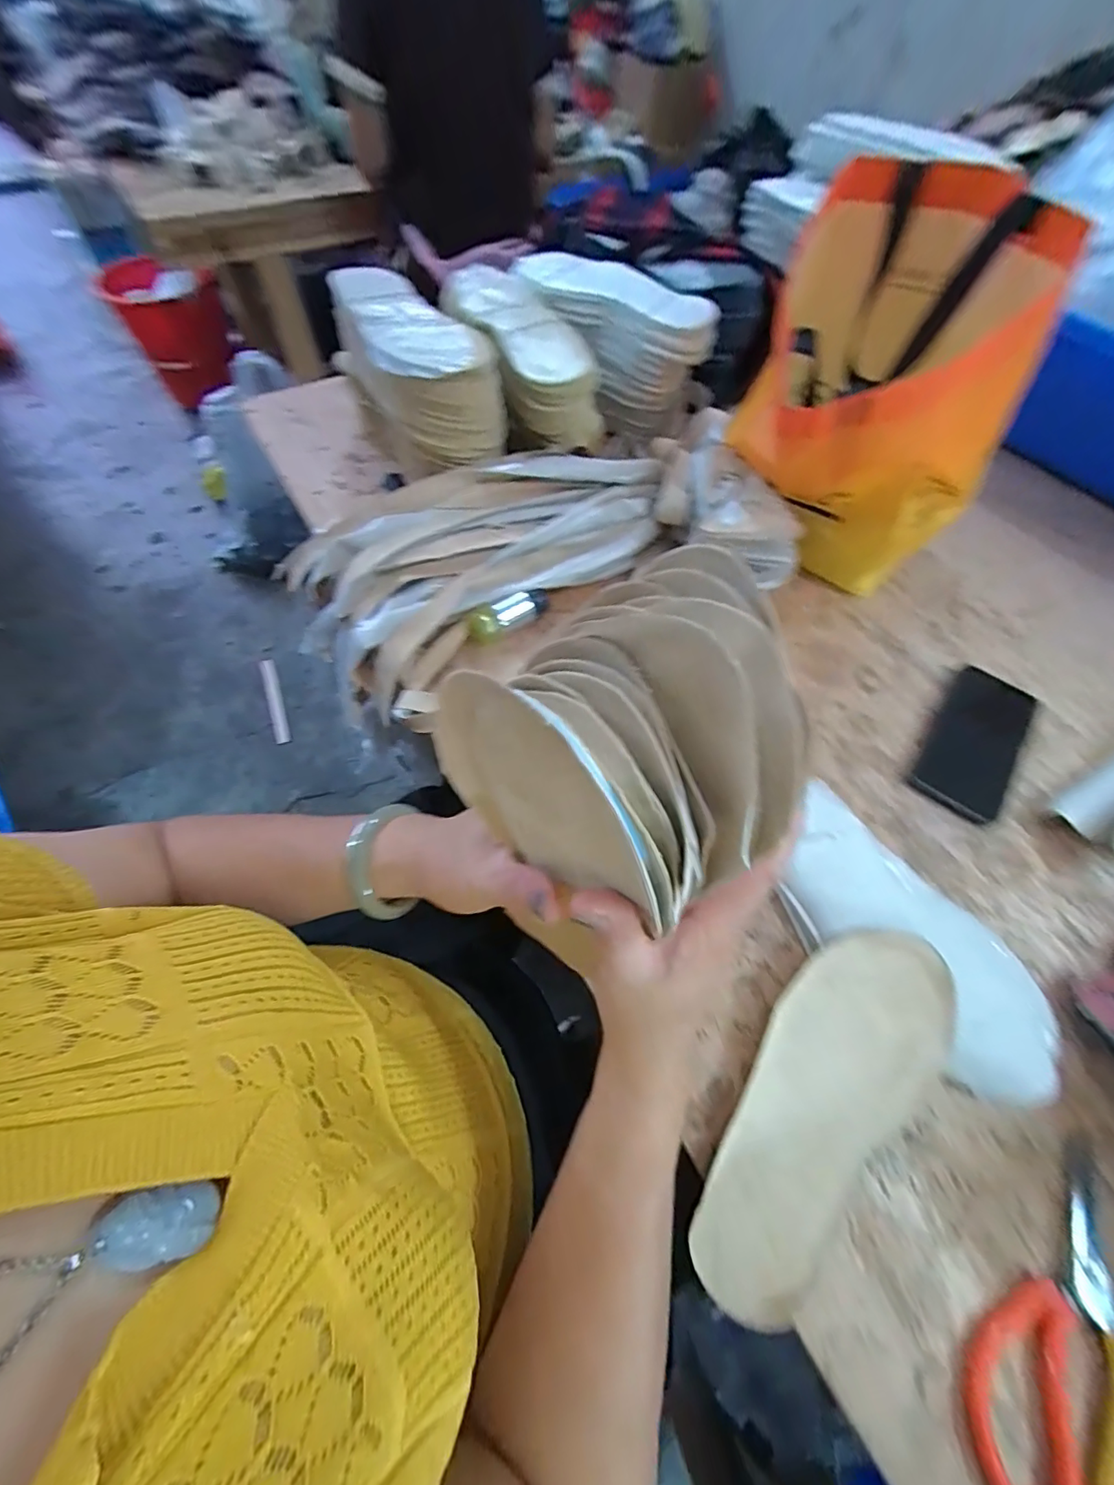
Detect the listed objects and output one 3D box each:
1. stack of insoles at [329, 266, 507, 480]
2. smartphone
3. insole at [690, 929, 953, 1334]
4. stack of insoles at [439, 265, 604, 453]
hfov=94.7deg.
[{"bbox_3d":[-0.156,-0.410,0.563,0.110,0.105,0.260,-26,65,-16],"label":"stack of insoles"},{"bbox_3d":[0.392,-0.003,0.481,0.067,0.011,0.168,36,65,16],"label":"smartphone"},{"bbox_3d":[0.168,0.222,0.325,0.238,0.012,0.098,-40,74,-14],"label":"insole"},{"bbox_3d":[-0.038,-0.434,0.586,0.122,0.088,0.238,-17,63,-12],"label":"stack of insoles"}]

